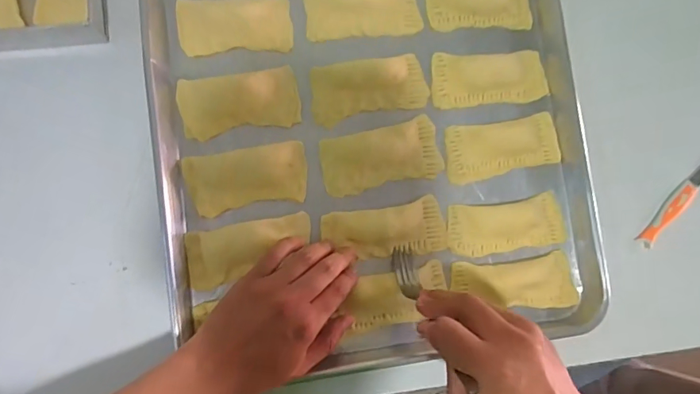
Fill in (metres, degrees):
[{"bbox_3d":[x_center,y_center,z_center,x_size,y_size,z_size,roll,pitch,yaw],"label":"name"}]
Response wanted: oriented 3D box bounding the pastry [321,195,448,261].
[{"bbox_3d":[0.035,0.030,0.439,0.120,0.018,0.054,-2,84,-8],"label":"pastry"}]

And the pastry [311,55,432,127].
[{"bbox_3d":[0.020,-0.107,0.447,0.114,0.016,0.054,-11,85,-8],"label":"pastry"}]

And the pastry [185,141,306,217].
[{"bbox_3d":[-0.094,-0.017,0.423,0.108,0.012,0.054,-10,85,-8],"label":"pastry"}]

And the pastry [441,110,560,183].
[{"bbox_3d":[0.157,-0.051,0.468,0.119,0.005,0.056,-10,85,-8],"label":"pastry"}]

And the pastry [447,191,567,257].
[{"bbox_3d":[0.158,0.028,0.459,0.121,0.006,0.050,-7,85,-8],"label":"pastry"}]

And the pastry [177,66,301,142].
[{"bbox_3d":[-0.103,-0.089,0.429,0.109,0.016,0.053,-11,85,-8],"label":"pastry"}]

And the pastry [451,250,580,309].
[{"bbox_3d":[0.165,0.083,0.446,0.127,0.013,0.052,-1,84,-7],"label":"pastry"}]

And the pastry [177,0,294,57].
[{"bbox_3d":[-0.110,-0.166,0.440,0.106,0.006,0.051,-7,85,-8],"label":"pastry"}]

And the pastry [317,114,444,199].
[{"bbox_3d":[0.033,-0.040,0.438,0.117,0.019,0.057,-12,85,-8],"label":"pastry"}]

